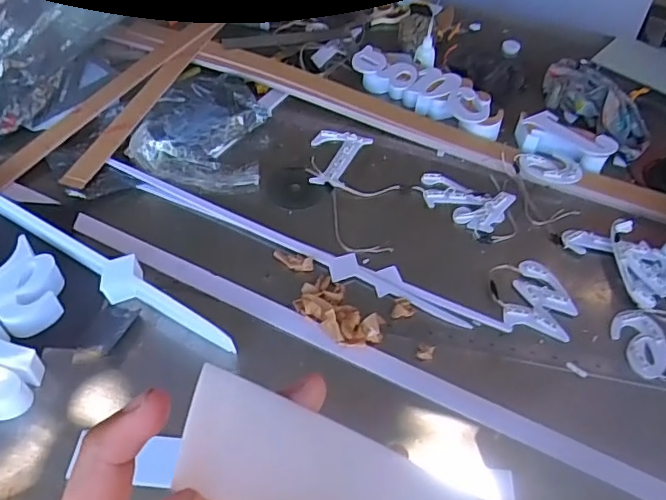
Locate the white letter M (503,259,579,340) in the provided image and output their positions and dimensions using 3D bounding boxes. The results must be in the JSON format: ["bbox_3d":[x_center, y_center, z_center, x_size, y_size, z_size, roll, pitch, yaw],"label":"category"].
[{"bbox_3d":[0.268,0.068,0.728,0.080,0.018,0.109,22,52,14],"label":"white letter M"}]

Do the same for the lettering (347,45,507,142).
[{"bbox_3d":[0.164,-0.274,0.978,0.287,0.035,0.095,29,53,19],"label":"lettering"}]

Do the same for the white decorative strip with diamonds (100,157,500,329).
[{"bbox_3d":[-0.053,-0.007,0.767,0.579,0.018,0.051,22,51,12],"label":"white decorative strip with diamonds"}]

